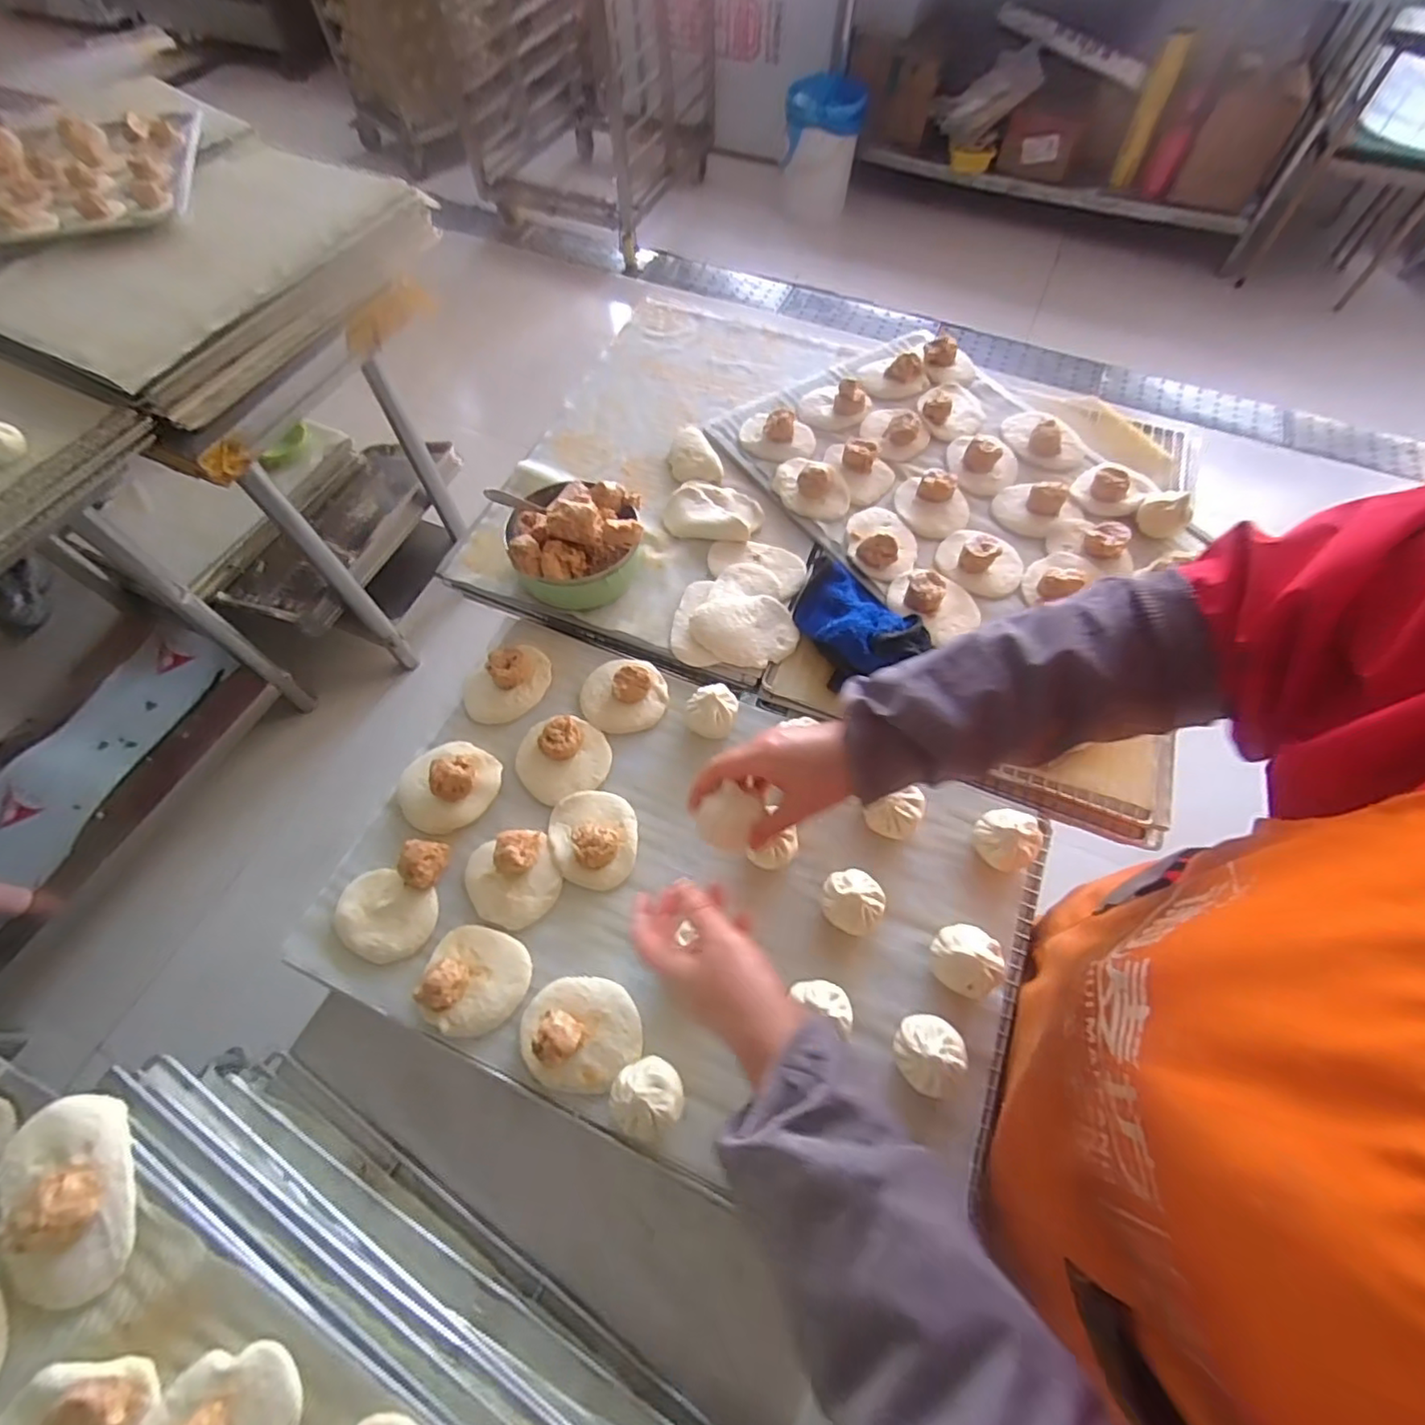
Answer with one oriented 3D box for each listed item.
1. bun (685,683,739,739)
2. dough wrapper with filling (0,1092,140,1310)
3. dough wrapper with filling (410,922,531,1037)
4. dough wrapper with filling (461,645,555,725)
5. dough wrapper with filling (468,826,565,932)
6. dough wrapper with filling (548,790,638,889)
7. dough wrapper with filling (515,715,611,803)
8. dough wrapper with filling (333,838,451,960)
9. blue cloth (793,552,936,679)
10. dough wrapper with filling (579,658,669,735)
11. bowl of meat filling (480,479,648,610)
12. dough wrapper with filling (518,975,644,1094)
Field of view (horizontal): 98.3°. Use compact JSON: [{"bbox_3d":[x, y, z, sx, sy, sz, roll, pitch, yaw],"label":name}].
[{"bbox_3d":[-0.001,0.000,0.623,0.048,0.050,0.045,12,63,6],"label":"bun"},{"bbox_3d":[-0.416,0.309,0.388,0.077,0.034,0.121,-37,68,-18],"label":"dough wrapper with filling"},{"bbox_3d":[-0.199,0.222,0.514,0.080,0.039,0.082,0,62,0],"label":"dough wrapper with filling"},{"bbox_3d":[-0.216,-0.034,0.648,0.096,0.034,0.063,-41,70,-19],"label":"dough wrapper with filling"},{"bbox_3d":[-0.182,0.146,0.551,0.076,0.038,0.081,0,62,0],"label":"dough wrapper with filling"},{"bbox_3d":[-0.112,0.115,0.576,0.079,0.030,0.091,-12,63,-6],"label":"dough wrapper with filling"},{"bbox_3d":[-0.150,0.040,0.611,0.089,0.034,0.082,0,62,0],"label":"dough wrapper with filling"},{"bbox_3d":[-0.290,0.163,0.548,0.086,0.031,0.102,8,62,4],"label":"dough wrapper with filling"},{"bbox_3d":[0.145,-0.099,0.646,0.106,0.064,0.153,-41,69,-19],"label":"blue cloth"},{"bbox_3d":[-0.094,-0.023,0.642,0.091,0.035,0.085,0,62,0],"label":"dough wrapper with filling"},{"bbox_3d":[-0.148,-0.200,0.673,0.133,0.119,0.146,0,62,0],"label":"bowl of meat filling"},{"bbox_3d":[-0.108,0.256,0.494,0.097,0.039,0.081,7,62,3],"label":"dough wrapper with filling"}]

